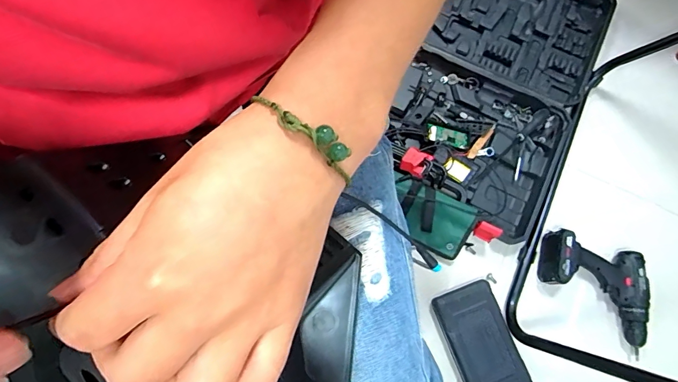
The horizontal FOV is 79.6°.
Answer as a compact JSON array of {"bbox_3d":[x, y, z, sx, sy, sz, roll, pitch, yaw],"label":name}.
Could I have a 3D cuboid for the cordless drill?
[{"bbox_3d":[0.499,0.190,0.793,0.212,0.063,0.181,18,76,3],"label":"cordless drill"}]

